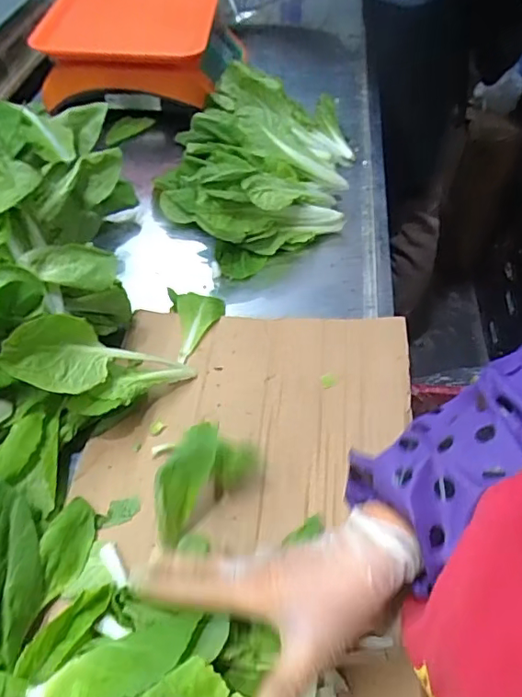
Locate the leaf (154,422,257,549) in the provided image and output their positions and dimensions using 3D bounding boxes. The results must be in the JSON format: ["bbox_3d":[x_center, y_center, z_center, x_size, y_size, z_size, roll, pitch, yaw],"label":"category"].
[{"bbox_3d":[-0.049,0.102,0.426,0.042,0.074,0.095,38,59,24],"label":"leaf"}]

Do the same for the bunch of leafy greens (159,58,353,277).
[{"bbox_3d":[-0.005,-0.244,0.696,0.236,0.096,0.344,10,51,4],"label":"bunch of leafy greens"}]

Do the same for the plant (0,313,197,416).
[{"bbox_3d":[-0.136,0.019,0.469,0.170,0.044,0.068,16,39,-42],"label":"plant"}]

